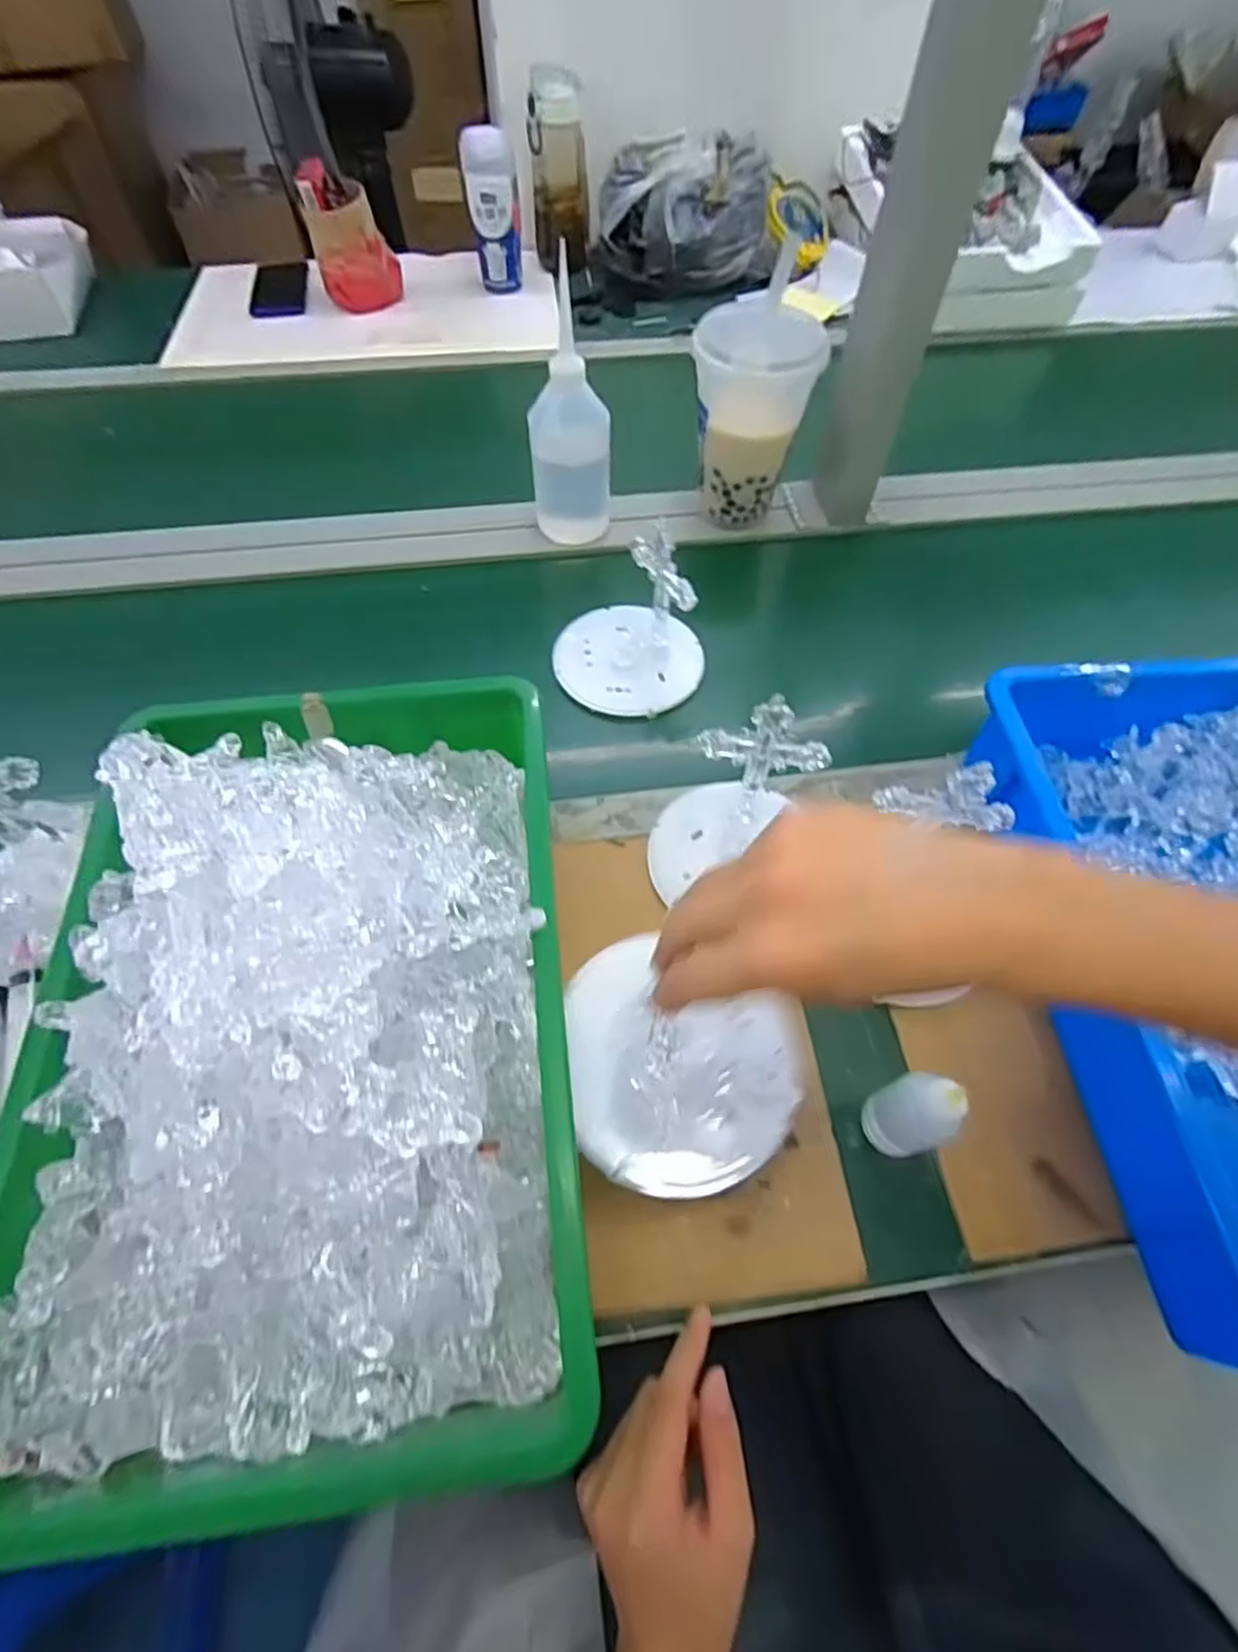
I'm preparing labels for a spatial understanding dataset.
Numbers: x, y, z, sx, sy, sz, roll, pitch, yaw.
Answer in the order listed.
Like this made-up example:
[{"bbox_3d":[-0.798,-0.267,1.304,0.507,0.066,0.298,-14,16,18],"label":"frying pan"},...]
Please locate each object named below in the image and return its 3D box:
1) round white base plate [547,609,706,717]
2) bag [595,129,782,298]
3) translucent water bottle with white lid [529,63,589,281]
[{"bbox_3d":[0.004,-0.148,0.611,0.129,0.020,0.115,38,65,20],"label":"round white base plate"},{"bbox_3d":[0.088,-0.844,0.964,0.246,0.134,0.175,6,58,3],"label":"bag"},{"bbox_3d":[-0.080,-0.882,0.954,0.078,0.193,0.060,-5,58,-4],"label":"translucent water bottle with white lid"}]

